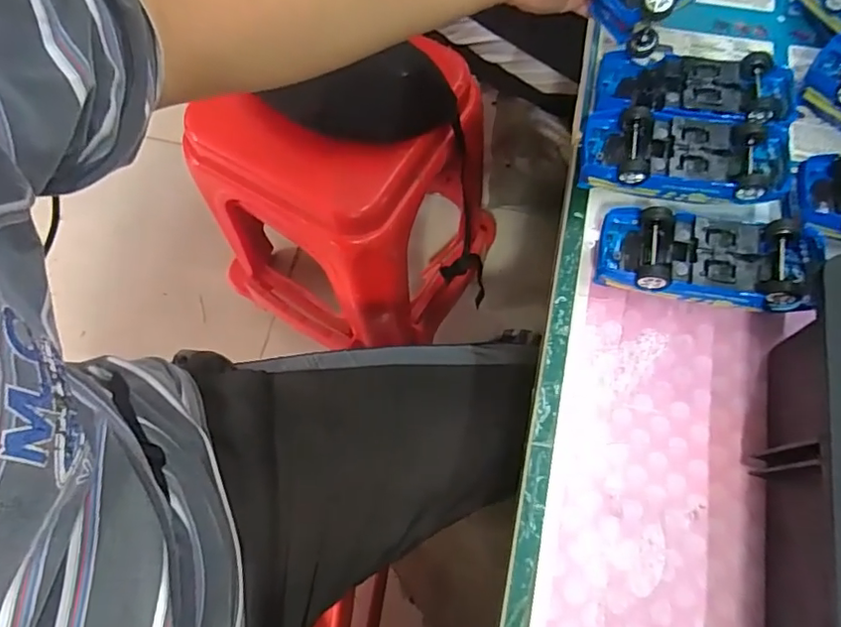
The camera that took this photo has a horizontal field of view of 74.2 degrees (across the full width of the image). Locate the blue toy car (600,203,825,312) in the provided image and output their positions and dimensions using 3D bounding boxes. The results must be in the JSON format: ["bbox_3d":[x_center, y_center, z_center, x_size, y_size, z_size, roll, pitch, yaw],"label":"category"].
[{"bbox_3d":[0.183,-0.033,0.364,0.131,0.045,0.061,8,69,2],"label":"blue toy car"}]

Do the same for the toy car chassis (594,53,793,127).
[{"bbox_3d":[0.204,-0.157,0.404,0.145,0.036,0.062,7,69,1],"label":"toy car chassis"}]

